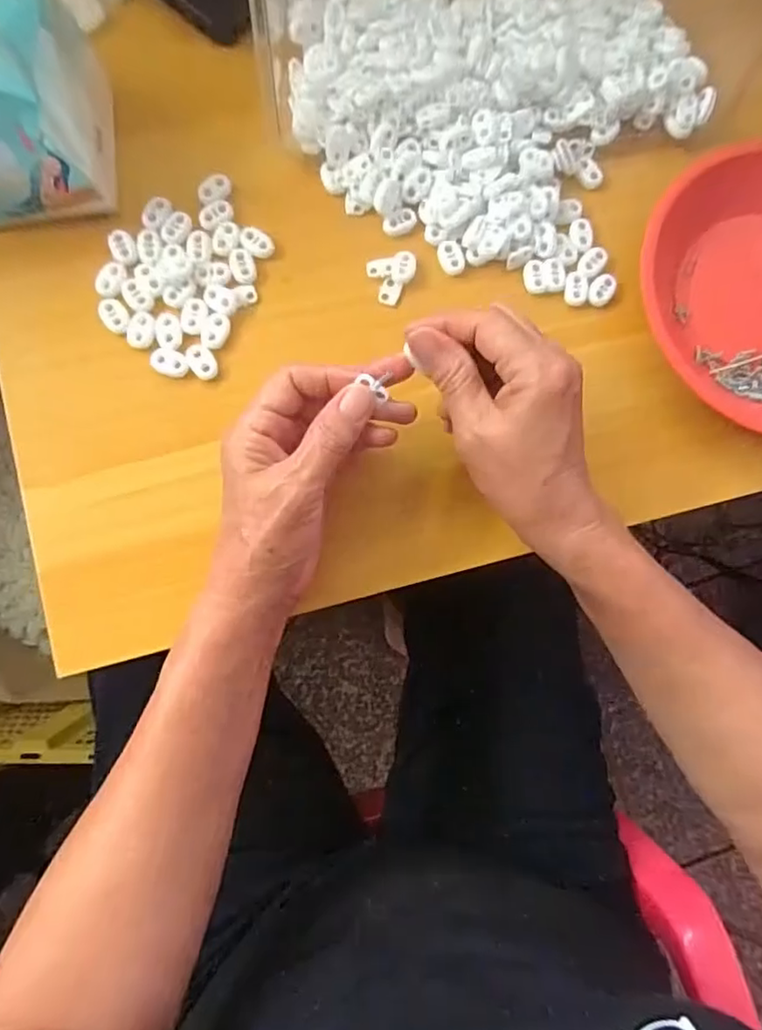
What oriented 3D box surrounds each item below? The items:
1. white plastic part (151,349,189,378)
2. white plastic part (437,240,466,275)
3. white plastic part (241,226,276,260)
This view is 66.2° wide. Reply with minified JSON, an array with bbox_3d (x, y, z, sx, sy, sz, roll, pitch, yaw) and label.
[{"bbox_3d":[-0.128,-0.092,0.353,0.022,0.004,0.016,18,81,-2],"label":"white plastic part"},{"bbox_3d":[0.046,-0.167,0.378,0.016,0.004,0.022,-19,84,-7],"label":"white plastic part"},{"bbox_3d":[-0.078,-0.172,0.370,0.022,0.004,0.016,28,81,0],"label":"white plastic part"}]

